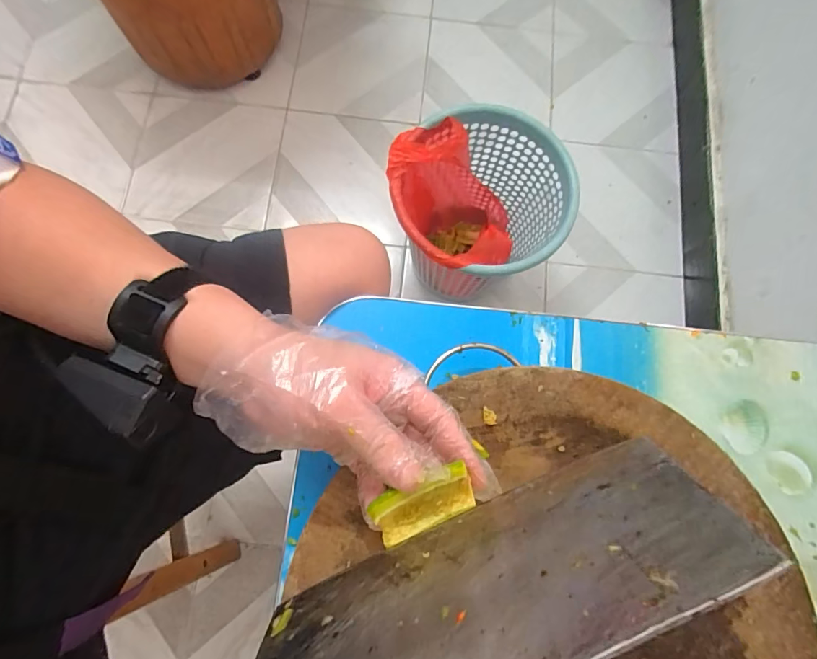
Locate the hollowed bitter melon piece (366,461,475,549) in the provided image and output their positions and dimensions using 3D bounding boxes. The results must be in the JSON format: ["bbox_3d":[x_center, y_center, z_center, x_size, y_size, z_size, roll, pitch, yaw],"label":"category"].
[{"bbox_3d":[0.007,0.093,0.221,0.054,0.019,0.023,-28,67,9],"label":"hollowed bitter melon piece"}]

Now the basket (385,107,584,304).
[{"bbox_3d":[0.111,-0.179,0.733,0.261,0.263,0.262,0,78,-2],"label":"basket"}]

